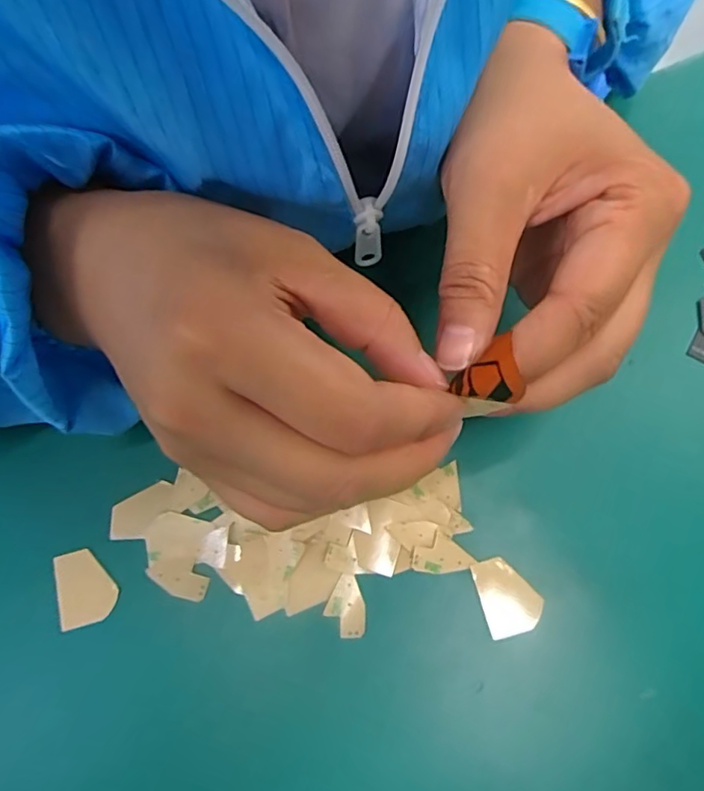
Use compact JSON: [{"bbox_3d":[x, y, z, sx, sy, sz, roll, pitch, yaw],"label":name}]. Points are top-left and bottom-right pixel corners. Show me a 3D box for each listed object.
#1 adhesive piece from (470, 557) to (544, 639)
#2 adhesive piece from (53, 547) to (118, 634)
[{"bbox_3d":[0.062,0.078,0.226,0.023,0.004,0.029,-15,71,-3],"label":"adhesive piece"},{"bbox_3d":[-0.109,0.078,0.233,0.022,0.004,0.029,-12,80,-11],"label":"adhesive piece"}]

